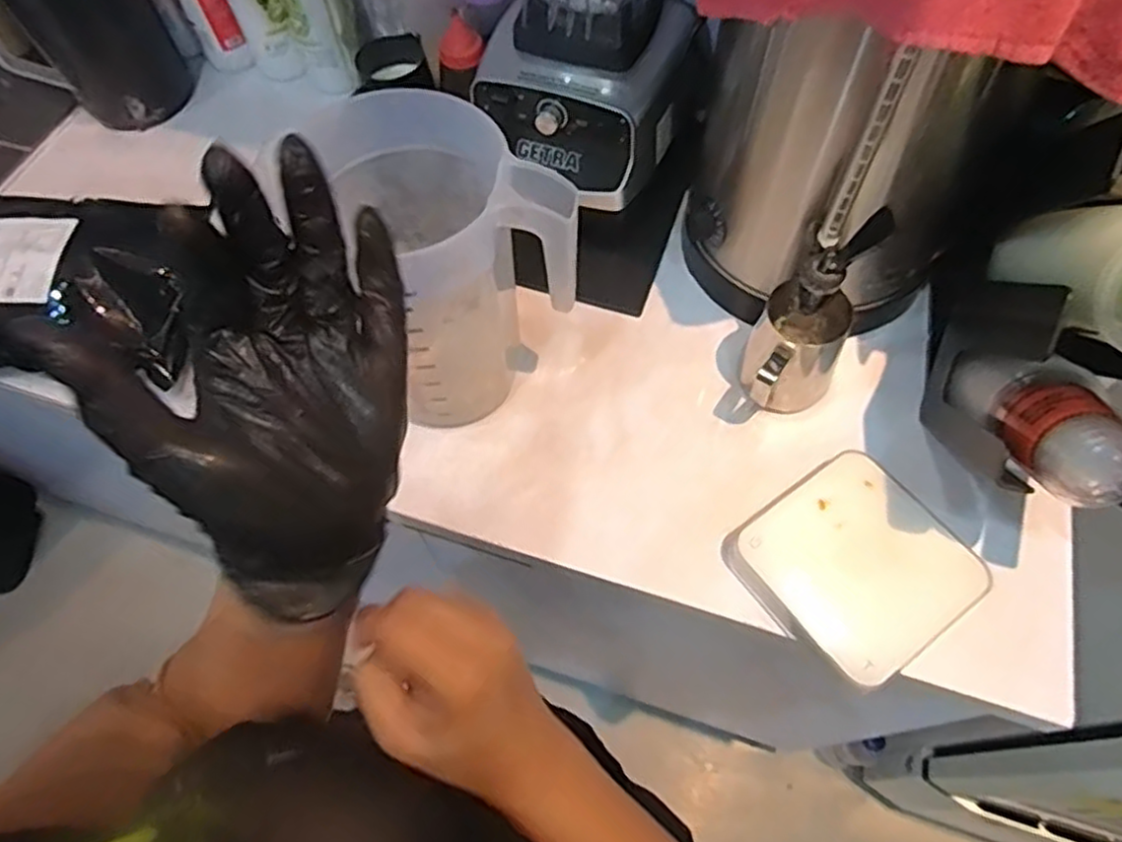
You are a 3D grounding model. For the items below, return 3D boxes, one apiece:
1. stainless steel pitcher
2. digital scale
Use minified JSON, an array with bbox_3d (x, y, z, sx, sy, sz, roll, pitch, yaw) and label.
[{"bbox_3d":[0.214,-0.057,0.642,0.079,0.122,0.121,25,64,16],"label":"stainless steel pitcher"},{"bbox_3d":[0.246,0.119,0.584,0.156,0.028,0.158,-33,64,-15],"label":"digital scale"}]

